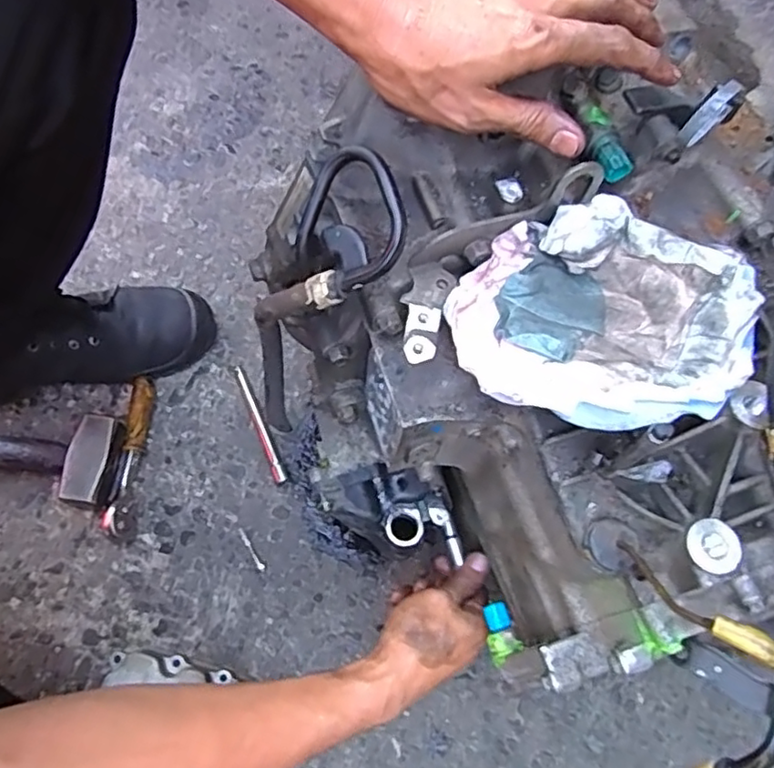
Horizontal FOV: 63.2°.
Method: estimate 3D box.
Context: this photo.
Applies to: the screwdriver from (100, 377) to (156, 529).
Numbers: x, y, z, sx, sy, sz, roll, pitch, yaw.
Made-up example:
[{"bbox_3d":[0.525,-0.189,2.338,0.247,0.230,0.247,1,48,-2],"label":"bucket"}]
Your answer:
[{"bbox_3d":[-0.272,0.071,0.667,0.024,0.030,0.159,8,65,-2],"label":"screwdriver"}]

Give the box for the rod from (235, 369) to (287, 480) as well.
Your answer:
[{"bbox_3d":[-0.143,0.043,0.702,0.013,0.013,0.145,-20,69,-13],"label":"rod"}]

